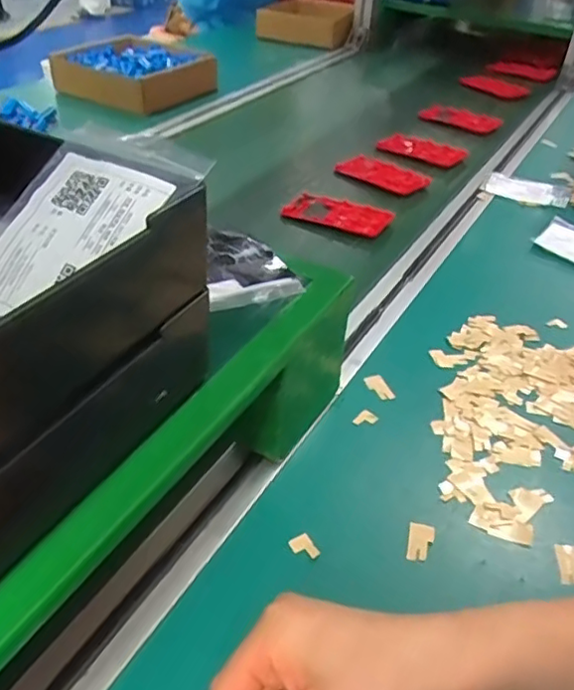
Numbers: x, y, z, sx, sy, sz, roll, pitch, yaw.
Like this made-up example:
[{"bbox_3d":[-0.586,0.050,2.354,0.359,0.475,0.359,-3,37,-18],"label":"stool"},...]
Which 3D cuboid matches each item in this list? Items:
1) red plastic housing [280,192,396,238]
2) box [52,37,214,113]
[{"bbox_3d":[0.058,-0.157,0.731,0.128,0.009,0.069,21,42,24],"label":"red plastic housing"},{"bbox_3d":[-0.270,-0.471,1.067,0.241,0.060,0.191,21,41,20],"label":"box"}]

